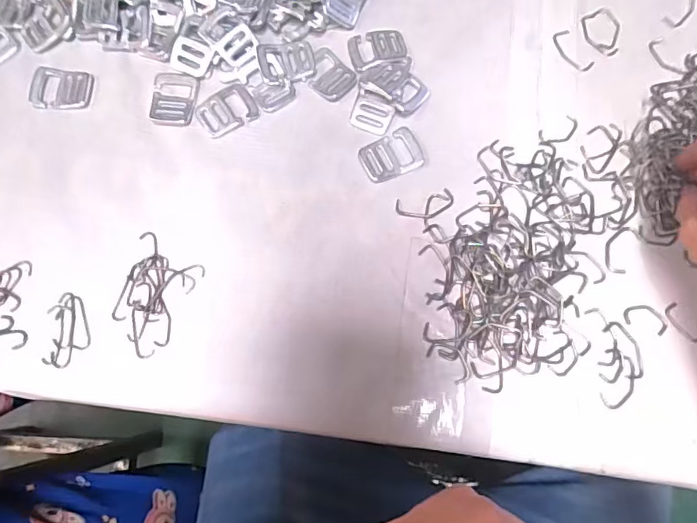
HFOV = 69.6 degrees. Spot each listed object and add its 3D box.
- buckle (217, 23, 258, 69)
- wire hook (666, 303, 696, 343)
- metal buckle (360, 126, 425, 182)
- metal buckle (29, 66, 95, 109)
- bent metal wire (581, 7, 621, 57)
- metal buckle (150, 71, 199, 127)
[{"bbox_3d":[-0.085,-0.168,0.390,0.022,0.004,0.030,44,84,-14],"label":"buckle"},{"bbox_3d":[0.233,0.043,0.338,0.037,0.004,0.020,22,76,7],"label":"wire hook"},{"bbox_3d":[0.032,-0.080,0.373,0.046,0.004,0.034,-23,76,-5],"label":"metal buckle"},{"bbox_3d":[-0.224,-0.134,0.390,0.047,0.004,0.034,8,75,3],"label":"metal buckle"},{"bbox_3d":[0.202,-0.183,0.397,0.030,0.004,0.044,-1,75,1],"label":"bent metal wire"},{"bbox_3d":[-0.134,-0.125,0.384,0.034,0.004,0.044,6,75,3],"label":"metal buckle"}]

